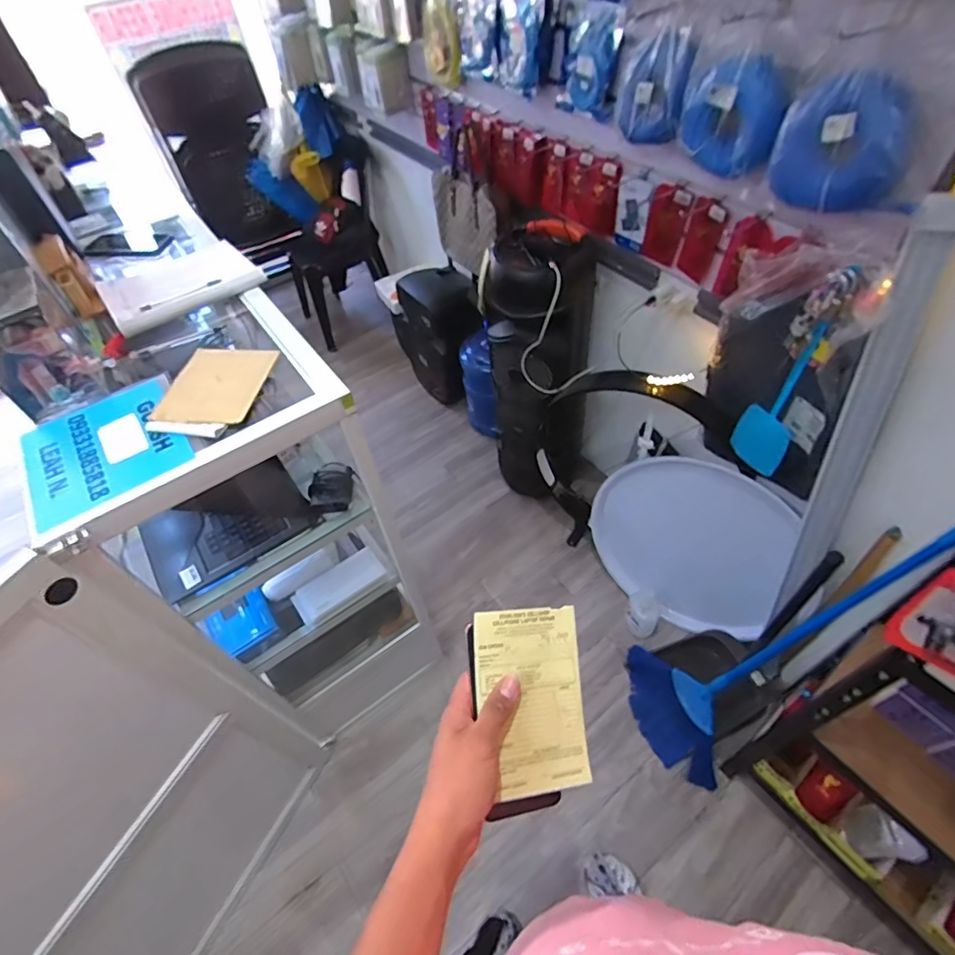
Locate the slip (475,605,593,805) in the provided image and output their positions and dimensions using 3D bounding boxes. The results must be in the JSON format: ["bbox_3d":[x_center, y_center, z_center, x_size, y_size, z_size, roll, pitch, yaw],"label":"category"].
[{"bbox_3d":[0.050,0.198,0.458,0.102,0.007,0.151,2,74,-19],"label":"slip"}]

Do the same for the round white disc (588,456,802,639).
[{"bbox_3d":[0.564,0.182,1.429,0.520,0.547,0.035,22,41,36],"label":"round white disc"}]

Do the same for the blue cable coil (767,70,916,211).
[{"bbox_3d":[0.527,-0.479,0.738,0.057,0.172,0.183,-29,55,-17],"label":"blue cable coil"}]

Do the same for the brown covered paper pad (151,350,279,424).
[{"bbox_3d":[-0.380,-0.138,0.743,0.150,0.010,0.164,-3,51,8],"label":"brown covered paper pad"}]

